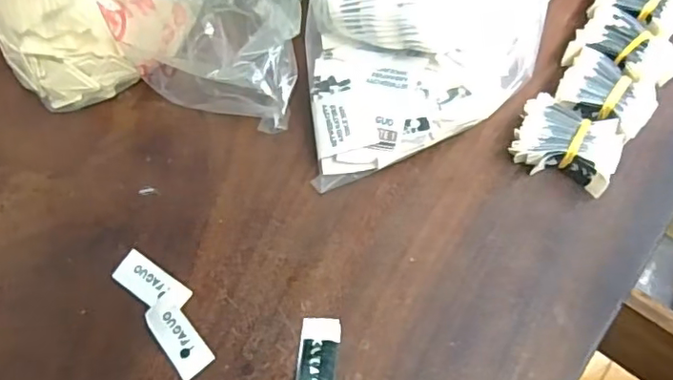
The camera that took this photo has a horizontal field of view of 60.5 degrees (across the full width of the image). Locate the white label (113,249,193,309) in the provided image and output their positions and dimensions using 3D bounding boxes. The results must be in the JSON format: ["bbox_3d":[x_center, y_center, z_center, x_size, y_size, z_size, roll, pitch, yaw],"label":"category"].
[{"bbox_3d":[-0.108,0.054,0.335,0.047,0.004,0.020,32,73,17],"label":"white label"}]

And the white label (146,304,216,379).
[{"bbox_3d":[-0.088,0.082,0.322,0.020,0.004,0.045,-36,74,-14],"label":"white label"}]

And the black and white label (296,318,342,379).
[{"bbox_3d":[-0.010,0.094,0.309,0.021,0.006,0.049,4,67,6],"label":"black and white label"}]

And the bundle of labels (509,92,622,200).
[{"bbox_3d":[0.134,-0.027,0.337,0.056,0.022,0.044,23,71,14],"label":"bundle of labels"}]

